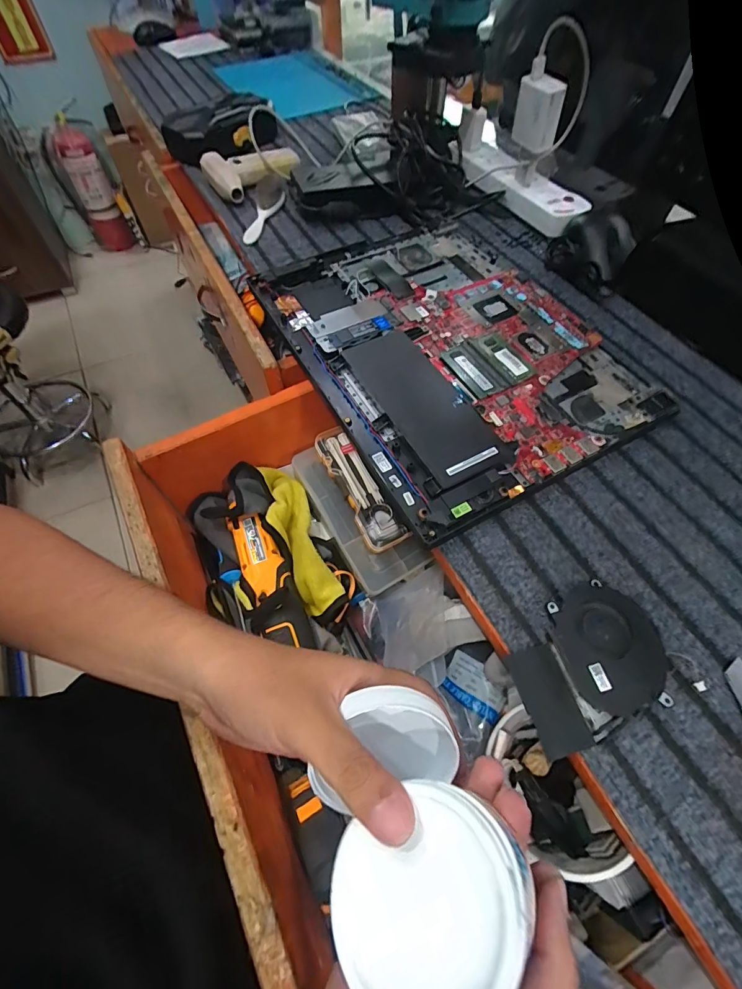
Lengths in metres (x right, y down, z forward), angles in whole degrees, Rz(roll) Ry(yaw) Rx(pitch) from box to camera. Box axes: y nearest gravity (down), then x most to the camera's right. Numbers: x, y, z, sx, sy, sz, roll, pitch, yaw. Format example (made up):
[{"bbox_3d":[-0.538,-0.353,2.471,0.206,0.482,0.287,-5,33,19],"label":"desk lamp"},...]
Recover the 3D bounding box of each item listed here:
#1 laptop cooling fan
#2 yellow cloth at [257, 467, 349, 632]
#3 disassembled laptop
[{"bbox_3d":[0.150,0.113,0.285,0.108,0.009,0.084,-20,61,-12],"label":"laptop cooling fan"},{"bbox_3d":[-0.079,0.047,0.457,0.049,0.038,0.198,-20,61,-13],"label":"yellow cloth"},{"bbox_3d":[0.078,-0.165,0.438,0.287,0.018,0.379,-25,62,-15],"label":"disassembled laptop"}]

